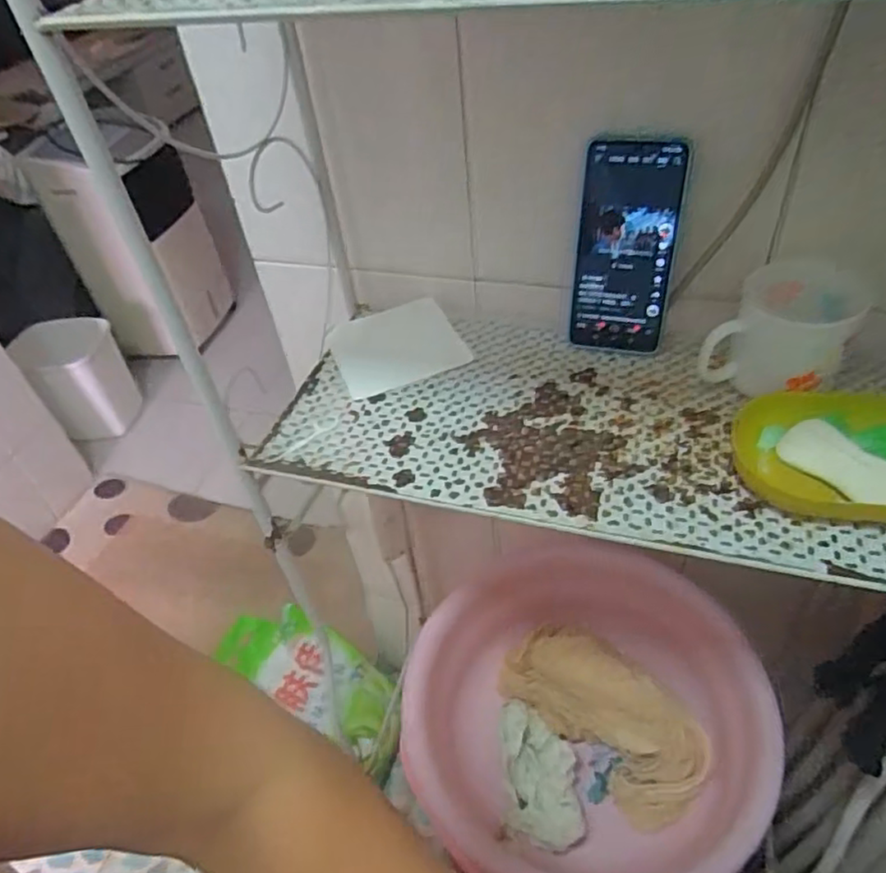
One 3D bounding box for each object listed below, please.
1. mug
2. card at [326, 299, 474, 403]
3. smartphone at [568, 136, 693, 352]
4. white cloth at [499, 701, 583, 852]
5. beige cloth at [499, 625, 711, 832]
[{"bbox_3d":[0.254,-0.082,0.495,0.092,0.084,0.088,15,49,21],"label":"mug"},{"bbox_3d":[-0.045,-0.086,0.617,0.113,0.006,0.110,-19,46,-11],"label":"card"},{"bbox_3d":[0.147,-0.150,0.530,0.075,0.162,0.016,10,30,18],"label":"smartphone"},{"bbox_3d":[0.107,0.367,0.716,0.078,0.041,0.142,-4,45,4],"label":"white cloth"},{"bbox_3d":[0.184,0.317,0.754,0.237,0.032,0.128,36,92,32],"label":"beige cloth"}]

